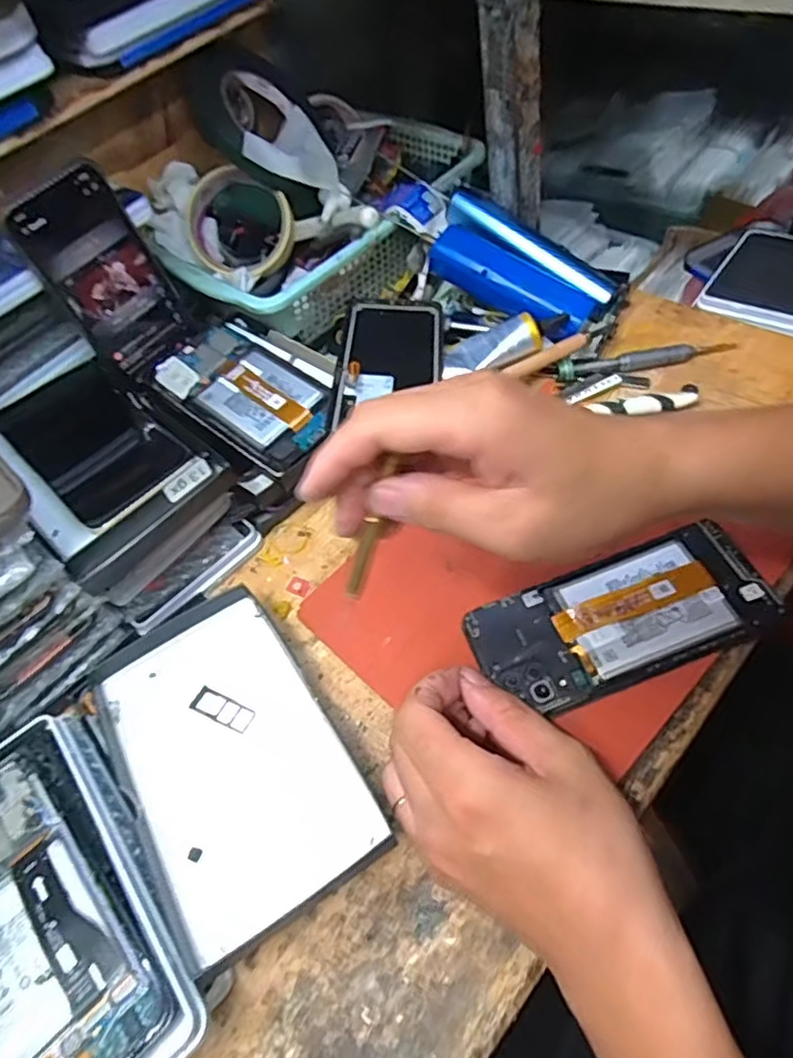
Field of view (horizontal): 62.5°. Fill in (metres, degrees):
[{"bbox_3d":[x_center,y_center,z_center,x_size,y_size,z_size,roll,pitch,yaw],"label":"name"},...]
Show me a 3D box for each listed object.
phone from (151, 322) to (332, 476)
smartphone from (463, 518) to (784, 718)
[{"bbox_3d":[-0.108,-0.101,0.474,0.162,0.014,0.078,34,68,30],"label":"phone"},{"bbox_3d":[0.122,0.048,0.359,0.157,0.006,0.072,-19,58,0],"label":"smartphone"}]

